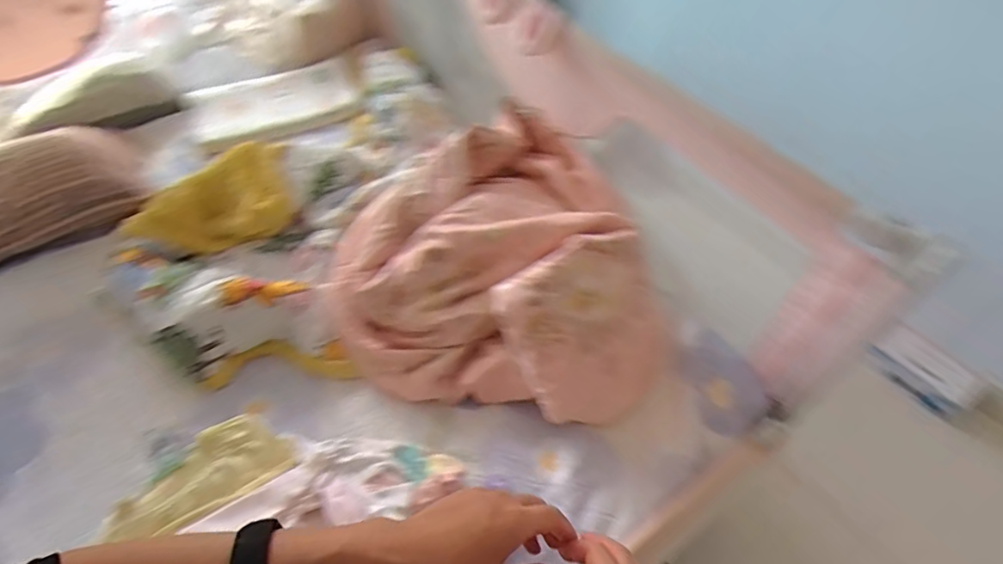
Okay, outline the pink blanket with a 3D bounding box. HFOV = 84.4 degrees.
[{"bbox_3d":[-0.034,-0.045,1.135,0.609,0.244,0.610,-4,51,-4],"label":"pink blanket"}]

